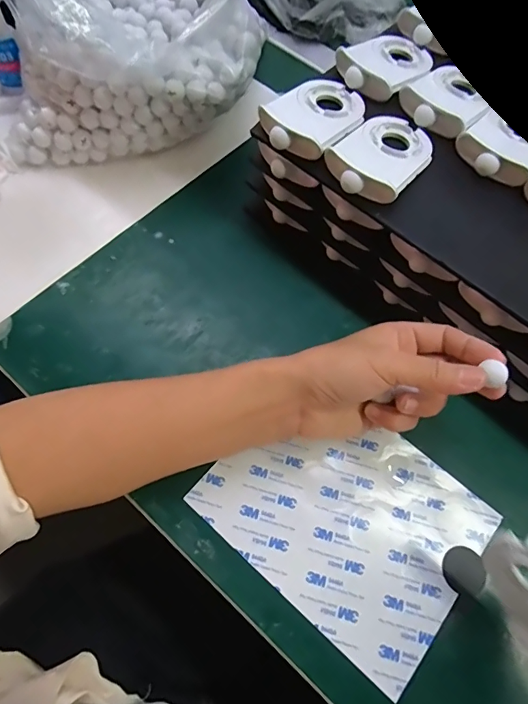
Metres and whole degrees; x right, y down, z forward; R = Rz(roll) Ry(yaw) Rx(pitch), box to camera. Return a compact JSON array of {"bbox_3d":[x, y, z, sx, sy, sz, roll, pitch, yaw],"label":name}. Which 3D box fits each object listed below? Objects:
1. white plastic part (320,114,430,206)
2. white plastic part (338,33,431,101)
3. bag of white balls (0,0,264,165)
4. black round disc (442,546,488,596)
[{"bbox_3d":[0.087,-0.145,0.323,0.058,0.018,0.089,39,68,12],"label":"white plastic part"},{"bbox_3d":[0.102,-0.239,0.368,0.090,0.019,0.057,-39,74,-19],"label":"white plastic part"},{"bbox_3d":[-0.116,-0.312,0.407,0.214,0.135,0.248,2,64,-4],"label":"bag of white balls"},{"bbox_3d":[0.131,0.143,0.293,0.026,0.005,0.028,2,65,-4],"label":"black round disc"}]

